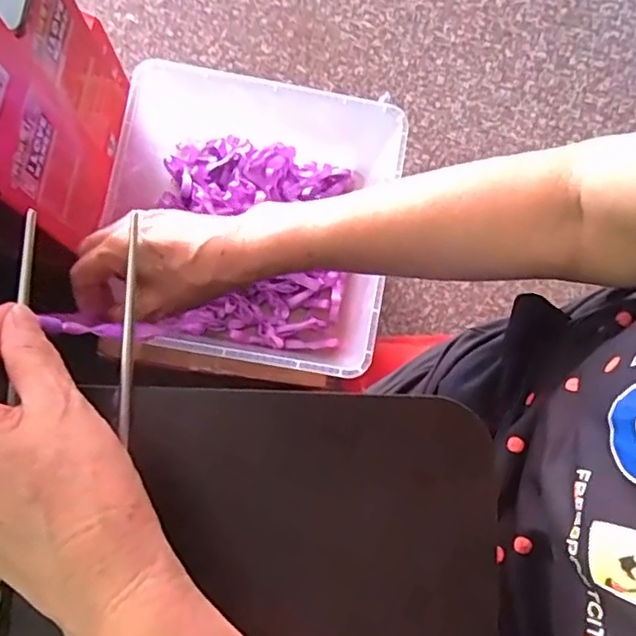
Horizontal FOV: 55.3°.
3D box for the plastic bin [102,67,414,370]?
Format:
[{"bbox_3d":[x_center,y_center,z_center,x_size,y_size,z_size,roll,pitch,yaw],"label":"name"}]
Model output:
[{"bbox_3d":[-0.094,-0.106,0.698,0.325,0.145,0.305,11,82,-2],"label":"plastic bin"}]

